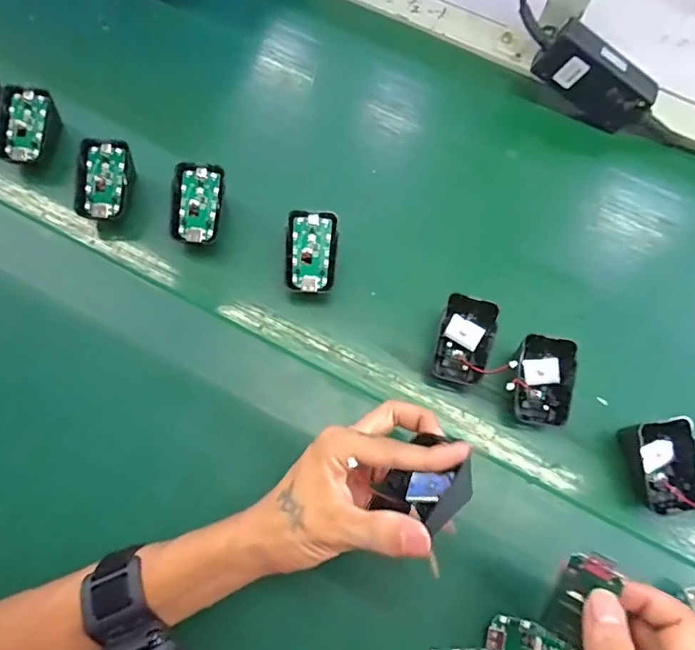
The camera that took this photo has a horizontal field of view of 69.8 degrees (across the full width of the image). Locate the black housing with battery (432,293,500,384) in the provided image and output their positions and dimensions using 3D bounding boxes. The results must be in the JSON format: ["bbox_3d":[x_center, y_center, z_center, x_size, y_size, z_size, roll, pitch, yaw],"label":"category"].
[{"bbox_3d":[0.094,0.012,0.405,0.043,0.024,0.069,15,96,7],"label":"black housing with battery"}]

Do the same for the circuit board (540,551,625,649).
[{"bbox_3d":[0.132,0.152,0.280,0.025,0.009,0.059,25,109,30],"label":"circuit board"}]

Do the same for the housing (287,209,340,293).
[{"bbox_3d":[-0.030,-0.062,0.420,0.042,0.009,0.069,6,85,-1],"label":"housing"}]

